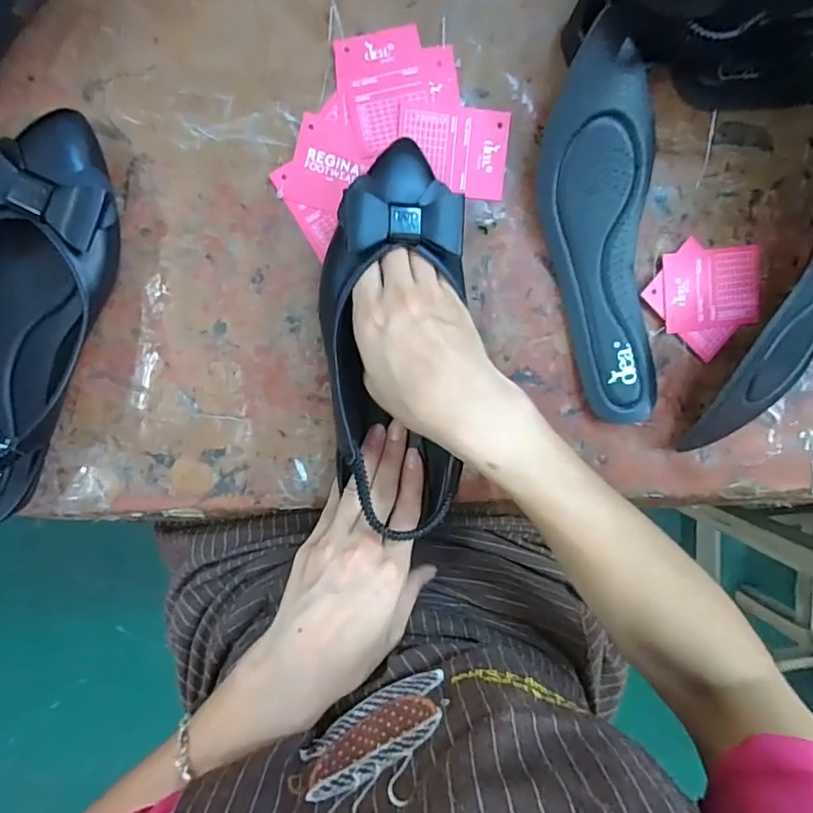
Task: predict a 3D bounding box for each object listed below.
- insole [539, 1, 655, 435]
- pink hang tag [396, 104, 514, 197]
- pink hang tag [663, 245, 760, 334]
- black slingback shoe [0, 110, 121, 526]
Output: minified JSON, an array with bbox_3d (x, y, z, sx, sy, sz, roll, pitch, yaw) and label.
[{"bbox_3d":[0.132,-0.108,0.346,0.076,0.040,0.245,-6,97,-4],"label":"insole"},{"bbox_3d":[0.032,-0.170,0.347,0.072,0.004,0.055,2,96,-5],"label":"pink hang tag"},{"bbox_3d":[0.219,-0.084,0.373,0.072,0.004,0.055,-6,97,-4],"label":"pink hang tag"},{"bbox_3d":[-0.240,-0.050,0.310,0.092,0.066,0.250,14,95,-6],"label":"black slingback shoe"}]

